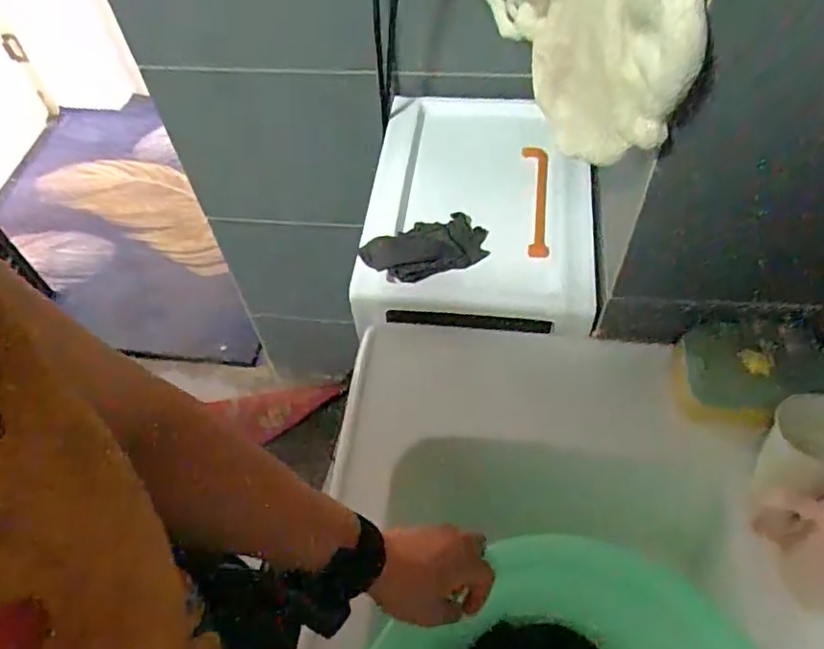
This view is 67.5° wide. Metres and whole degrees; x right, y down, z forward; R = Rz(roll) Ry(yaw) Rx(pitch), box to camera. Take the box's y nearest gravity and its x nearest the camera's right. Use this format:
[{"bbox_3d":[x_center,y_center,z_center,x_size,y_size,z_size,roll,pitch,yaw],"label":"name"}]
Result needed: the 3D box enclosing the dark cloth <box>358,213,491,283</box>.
[{"bbox_3d":[0.017,-0.084,0.692,0.140,0.027,0.072,-19,55,-9],"label":"dark cloth"}]

